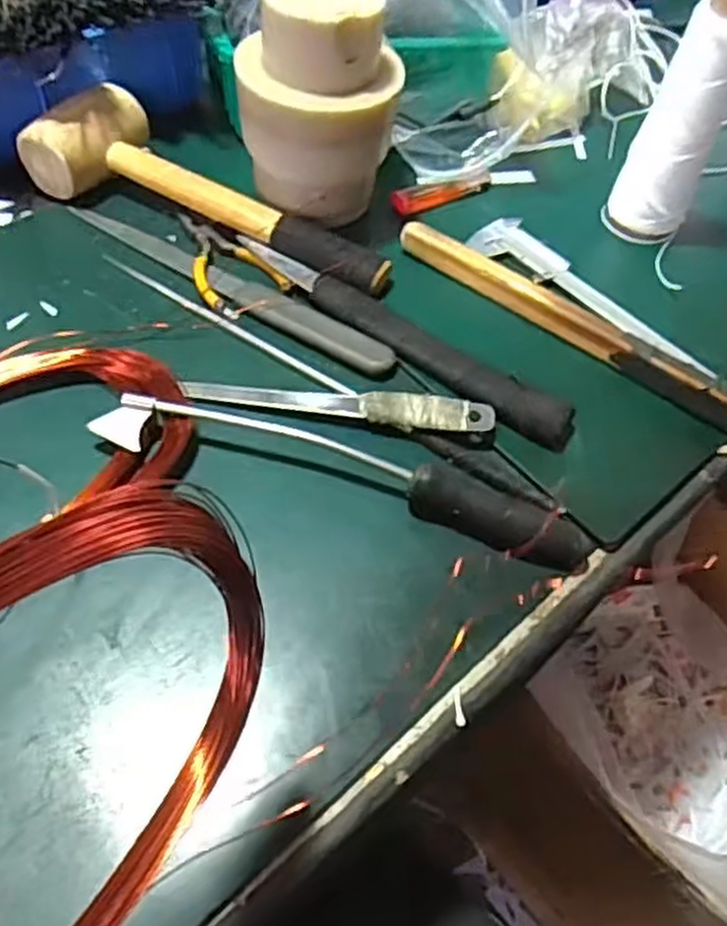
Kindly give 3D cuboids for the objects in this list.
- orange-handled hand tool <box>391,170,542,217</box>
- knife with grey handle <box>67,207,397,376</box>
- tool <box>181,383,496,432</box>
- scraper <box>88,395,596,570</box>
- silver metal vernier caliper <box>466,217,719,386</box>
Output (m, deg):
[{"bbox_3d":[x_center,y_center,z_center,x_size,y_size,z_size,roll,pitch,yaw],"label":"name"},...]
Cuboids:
[{"bbox_3d":[0.082,-0.222,0.625,0.126,0.012,0.020,-22,60,-19],"label":"orange-handled hand tool"},{"bbox_3d":[-0.101,-0.127,0.538,0.276,0.008,0.031,30,58,16],"label":"knife with grey handle"},{"bbox_3d":[-0.014,-0.036,0.474,0.183,0.015,0.022,7,54,0],"label":"tool"},{"bbox_3d":[-0.009,0.001,0.447,0.287,0.028,0.050,15,55,6],"label":"scraper"},{"bbox_3d":[0.160,-0.119,0.541,0.048,0.016,0.203,-32,63,-24],"label":"silver metal vernier caliper"}]

